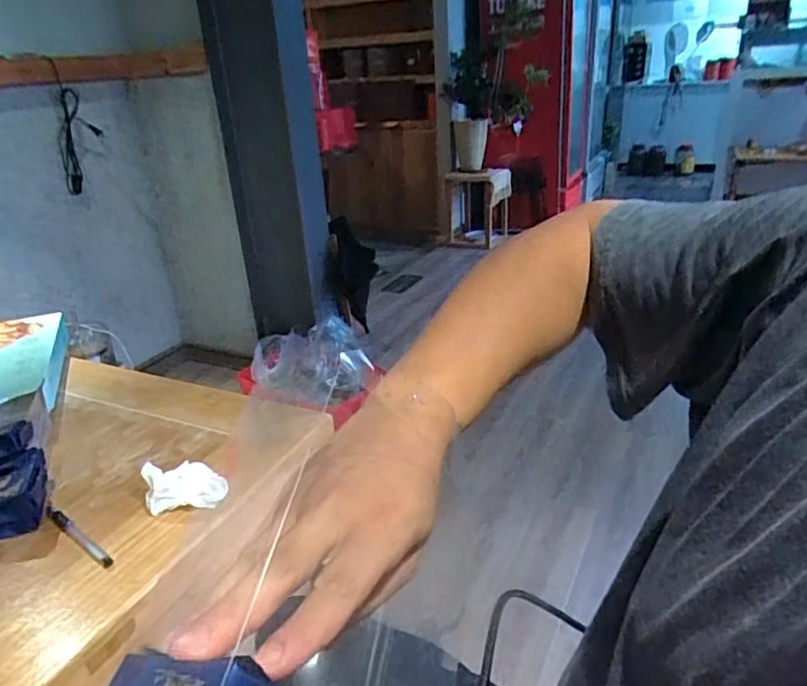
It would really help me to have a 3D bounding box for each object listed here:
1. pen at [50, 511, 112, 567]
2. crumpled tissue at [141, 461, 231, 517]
[{"bbox_3d":[-0.330,0.198,0.610,0.120,0.009,0.013,14,28,37],"label":"pen"},{"bbox_3d":[-0.235,0.152,0.649,0.086,0.043,0.049,-8,25,-8],"label":"crumpled tissue"}]

